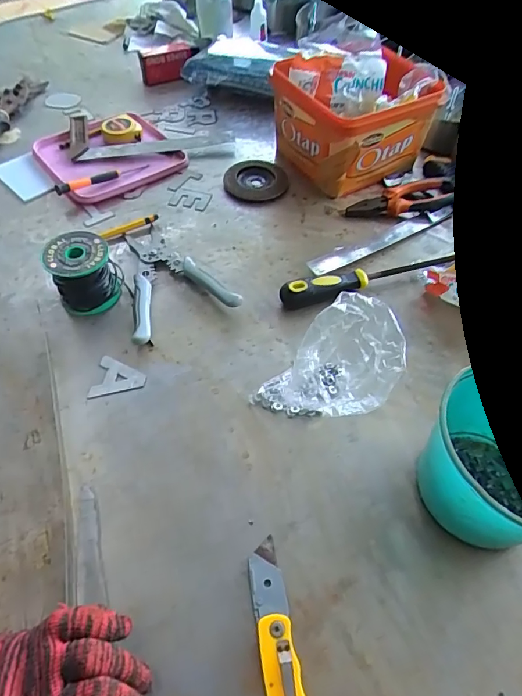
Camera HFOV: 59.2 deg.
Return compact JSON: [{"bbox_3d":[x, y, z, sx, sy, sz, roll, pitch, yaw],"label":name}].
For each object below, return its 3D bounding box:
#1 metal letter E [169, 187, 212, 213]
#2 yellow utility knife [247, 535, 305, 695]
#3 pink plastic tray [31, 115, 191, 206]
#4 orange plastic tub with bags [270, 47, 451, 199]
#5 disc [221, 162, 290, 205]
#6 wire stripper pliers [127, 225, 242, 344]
[{"bbox_3d":[-0.103,-0.216,0.670,0.056,0.005,0.043,13,54,8],"label":"metal letter E"},{"bbox_3d":[0.012,0.220,0.342,0.029,0.016,0.142,-10,54,-9],"label":"yellow utility knife"},{"bbox_3d":[-0.231,-0.298,0.712,0.196,0.028,0.183,-30,60,-21],"label":"pink plastic tray"},{"bbox_3d":[0.127,-0.342,0.685,0.188,0.138,0.184,-17,56,-13],"label":"orange plastic tub with bags"},{"bbox_3d":[-0.007,-0.253,0.693,0.096,0.010,0.098,-6,54,-6],"label":"disc"},{"bbox_3d":[-0.123,-0.091,0.562,0.124,0.027,0.177,-24,58,-18],"label":"wire stripper pliers"}]

